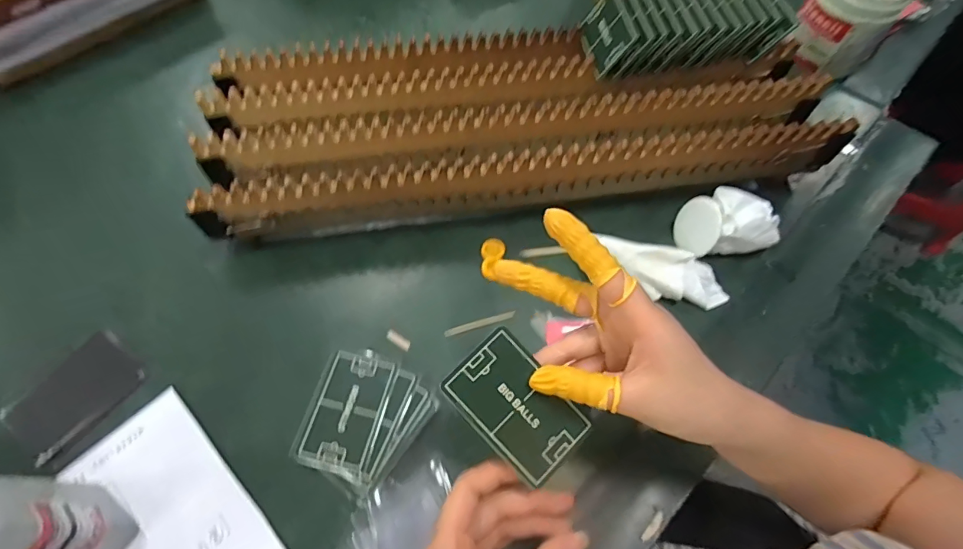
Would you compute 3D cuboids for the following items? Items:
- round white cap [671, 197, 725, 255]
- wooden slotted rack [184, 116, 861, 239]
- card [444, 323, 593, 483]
[{"bbox_3d":[0.199,-0.044,0.419,0.009,0.048,0.049,-2,59,-29],"label":"round white cap"},{"bbox_3d":[0.044,-0.101,0.425,0.558,0.085,0.064,-6,63,-5],"label":"wooden slotted rack"},{"bbox_3d":[0.021,0.079,0.272,0.052,0.004,0.082,-41,89,-12],"label":"card"}]

